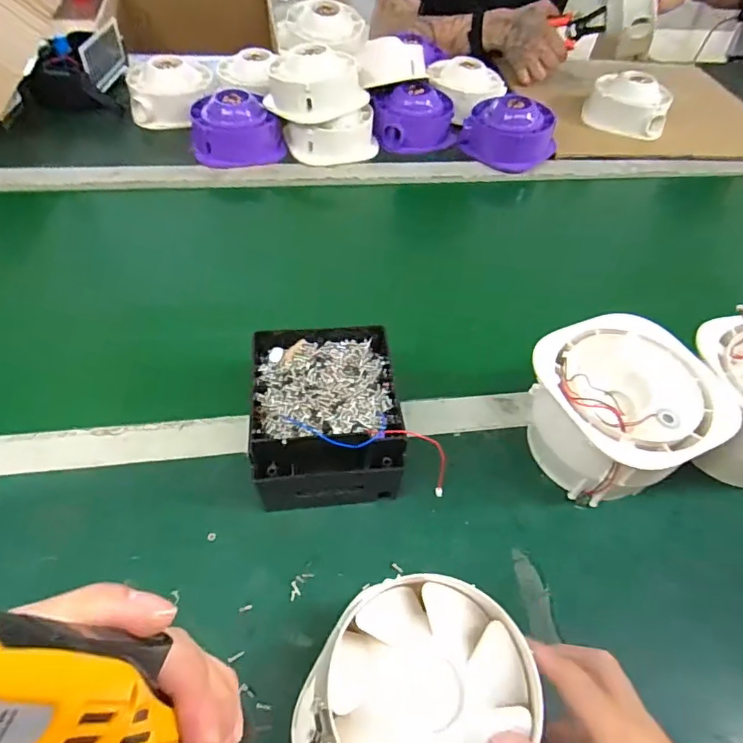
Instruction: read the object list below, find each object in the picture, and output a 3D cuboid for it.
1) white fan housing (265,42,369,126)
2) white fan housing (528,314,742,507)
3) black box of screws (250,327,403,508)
[{"bbox_3d":[-0.082,-0.419,0.732,0.123,0.076,0.105,-36,62,-28],"label":"white fan housing"},{"bbox_3d":[0.206,0.043,0.443,0.132,0.103,0.135,2,51,-3],"label":"white fan housing"},{"bbox_3d":[-0.040,0.038,0.440,0.122,0.075,0.158,-4,51,-9],"label":"black box of screws"}]

